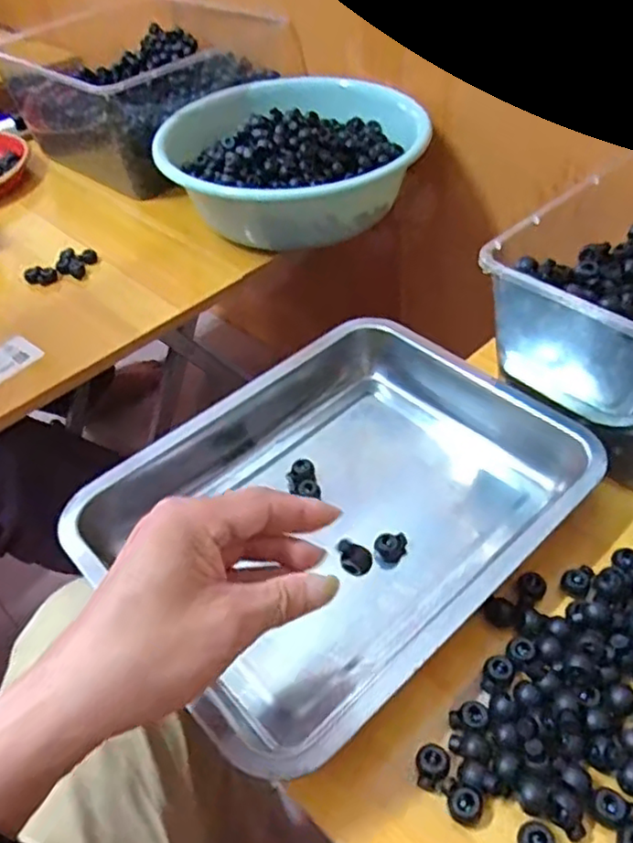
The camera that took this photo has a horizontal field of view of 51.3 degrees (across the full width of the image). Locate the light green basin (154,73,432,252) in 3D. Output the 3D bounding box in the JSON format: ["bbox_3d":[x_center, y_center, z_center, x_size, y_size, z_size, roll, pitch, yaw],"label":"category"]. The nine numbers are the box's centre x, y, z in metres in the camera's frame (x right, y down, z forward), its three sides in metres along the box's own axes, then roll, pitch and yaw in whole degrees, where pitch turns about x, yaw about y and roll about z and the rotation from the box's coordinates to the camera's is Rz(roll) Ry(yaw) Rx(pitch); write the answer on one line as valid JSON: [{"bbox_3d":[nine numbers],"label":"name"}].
[{"bbox_3d":[-0.019,-0.311,0.760,0.269,0.090,0.254,-3,46,4],"label":"light green basin"}]

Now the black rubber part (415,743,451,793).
[{"bbox_3d":[0.062,0.187,0.353,0.017,0.013,0.022,10,48,16],"label":"black rubber part"}]

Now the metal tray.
[{"bbox_3d":[0.022,0.056,0.464,0.312,0.061,0.243,-36,53,-25],"label":"metal tray"}]

